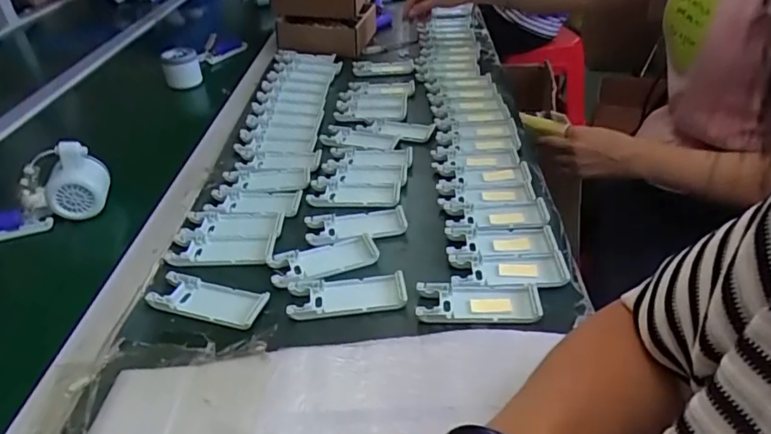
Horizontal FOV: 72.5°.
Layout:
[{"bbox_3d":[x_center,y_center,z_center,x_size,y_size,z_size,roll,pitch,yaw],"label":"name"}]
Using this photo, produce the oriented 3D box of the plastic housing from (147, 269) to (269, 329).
[{"bbox_3d":[-0.160,0.073,0.474,0.103,0.010,0.041,8,37,15],"label":"plastic housing"}]

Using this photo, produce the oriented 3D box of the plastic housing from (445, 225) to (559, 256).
[{"bbox_3d":[0.114,0.022,0.524,0.103,0.009,0.045,-1,36,3],"label":"plastic housing"}]

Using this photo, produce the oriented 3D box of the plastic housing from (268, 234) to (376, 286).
[{"bbox_3d":[-0.059,0.042,0.515,0.104,0.010,0.046,-14,37,-15],"label":"plastic housing"}]

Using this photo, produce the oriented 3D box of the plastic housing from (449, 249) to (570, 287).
[{"bbox_3d":[0.115,0.048,0.491,0.106,0.008,0.043,-1,36,2],"label":"plastic housing"}]

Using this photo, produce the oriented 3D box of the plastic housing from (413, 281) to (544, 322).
[{"bbox_3d":[0.081,0.075,0.462,0.104,0.014,0.042,1,36,5],"label":"plastic housing"}]

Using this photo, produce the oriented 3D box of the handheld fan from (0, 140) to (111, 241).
[{"bbox_3d":[-0.391,-0.017,0.574,0.164,0.072,0.048,-29,41,-6],"label":"handheld fan"}]

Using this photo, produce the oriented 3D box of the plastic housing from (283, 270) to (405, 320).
[{"bbox_3d":[-0.035,0.069,0.476,0.103,0.010,0.044,-5,36,-4],"label":"plastic housing"}]

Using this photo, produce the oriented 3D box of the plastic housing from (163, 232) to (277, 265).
[{"bbox_3d":[-0.166,0.031,0.533,0.105,0.006,0.045,-1,36,2],"label":"plastic housing"}]

